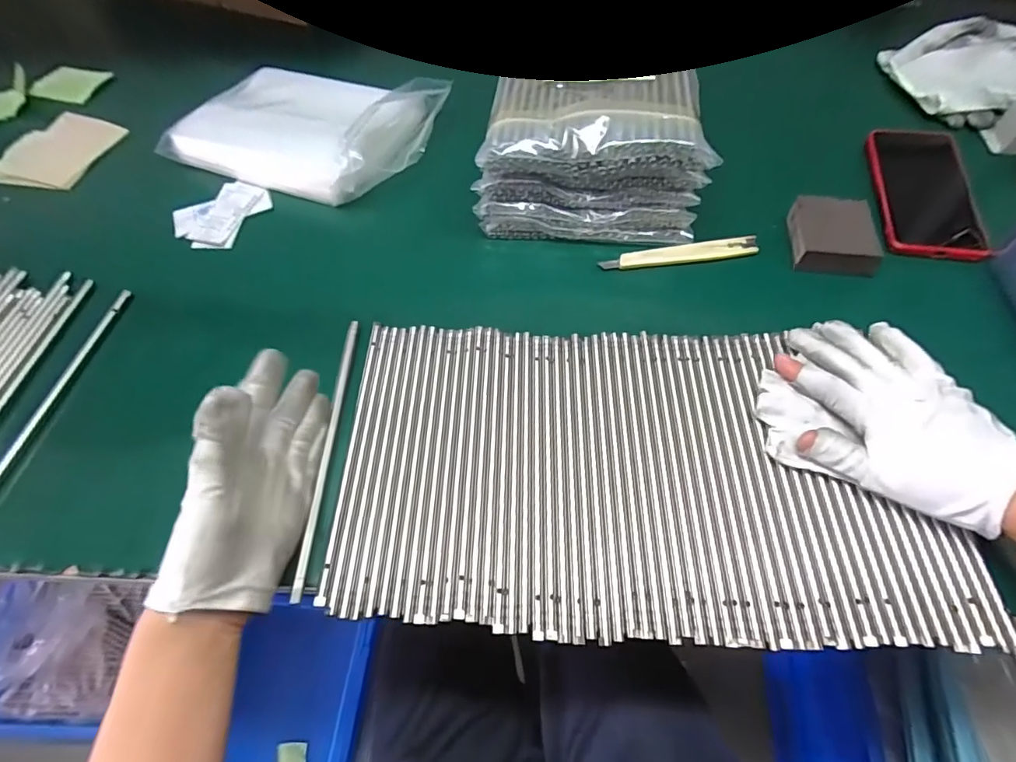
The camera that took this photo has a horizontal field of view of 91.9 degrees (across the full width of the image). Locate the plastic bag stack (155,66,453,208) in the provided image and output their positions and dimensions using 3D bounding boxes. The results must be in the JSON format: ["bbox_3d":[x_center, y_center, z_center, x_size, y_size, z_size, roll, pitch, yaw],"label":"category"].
[{"bbox_3d":[-0.221,-0.295,0.542,0.255,0.075,0.181,16,64,10],"label":"plastic bag stack"}]

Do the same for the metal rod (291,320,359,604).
[{"bbox_3d":[-0.135,0.047,0.372,0.008,0.011,0.219,0,62,2],"label":"metal rod"}]

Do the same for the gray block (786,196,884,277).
[{"bbox_3d":[0.287,-0.130,0.438,0.067,0.025,0.067,7,62,6],"label":"gray block"}]

